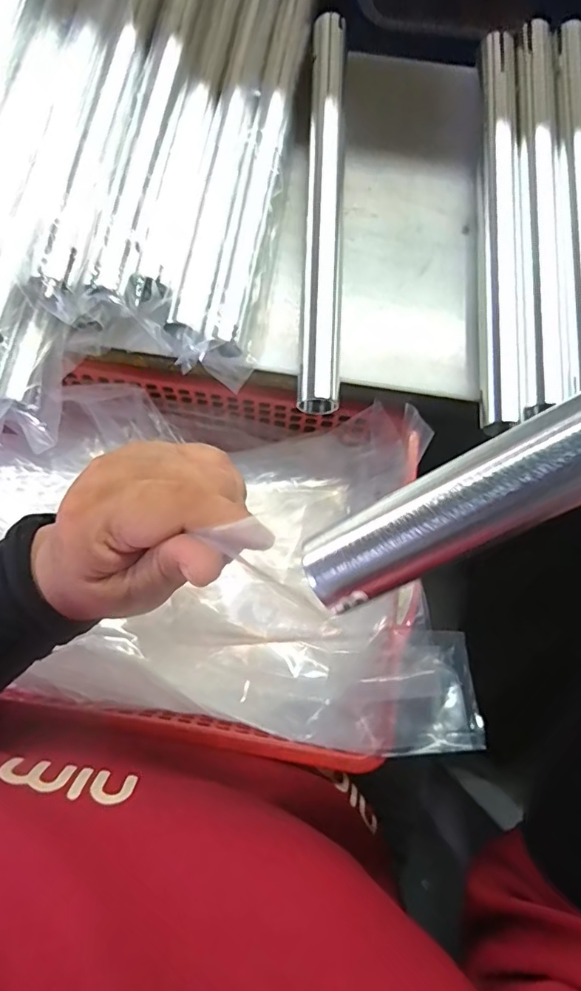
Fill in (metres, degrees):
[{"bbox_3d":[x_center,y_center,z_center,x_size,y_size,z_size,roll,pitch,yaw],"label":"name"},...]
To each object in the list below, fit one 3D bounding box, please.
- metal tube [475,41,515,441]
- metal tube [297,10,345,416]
[{"bbox_3d":[0.153,-0.210,0.388,0.023,0.023,0.305,4,78,1],"label":"metal tube"},{"bbox_3d":[0.023,-0.218,0.390,0.028,0.025,0.325,2,78,0],"label":"metal tube"}]

